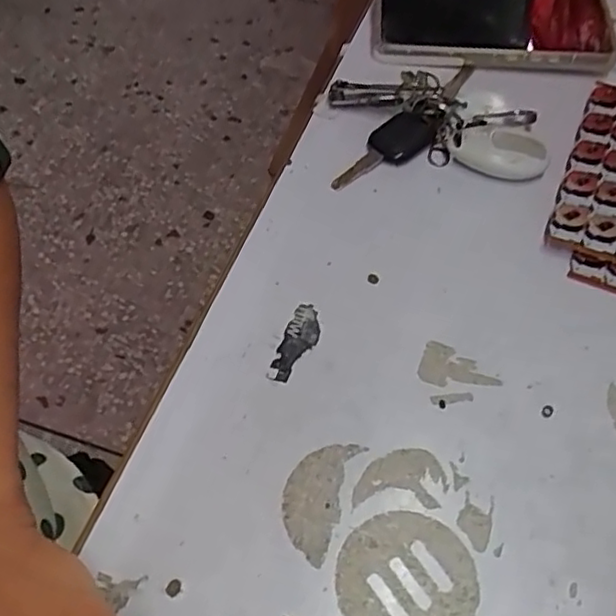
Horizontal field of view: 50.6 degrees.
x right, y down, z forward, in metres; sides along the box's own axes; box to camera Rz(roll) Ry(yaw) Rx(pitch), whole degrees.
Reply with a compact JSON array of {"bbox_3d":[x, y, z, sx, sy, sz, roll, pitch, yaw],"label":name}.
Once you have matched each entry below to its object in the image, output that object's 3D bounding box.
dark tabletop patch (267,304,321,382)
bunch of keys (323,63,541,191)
[{"bbox_3d":[-0.005,0.016,0.311,0.015,0.004,0.043,18,55,11],"label":"dark tabletop patch"},{"bbox_3d":[0.062,-0.123,0.402,0.124,0.025,0.083,-19,57,-16],"label":"bunch of keys"}]

